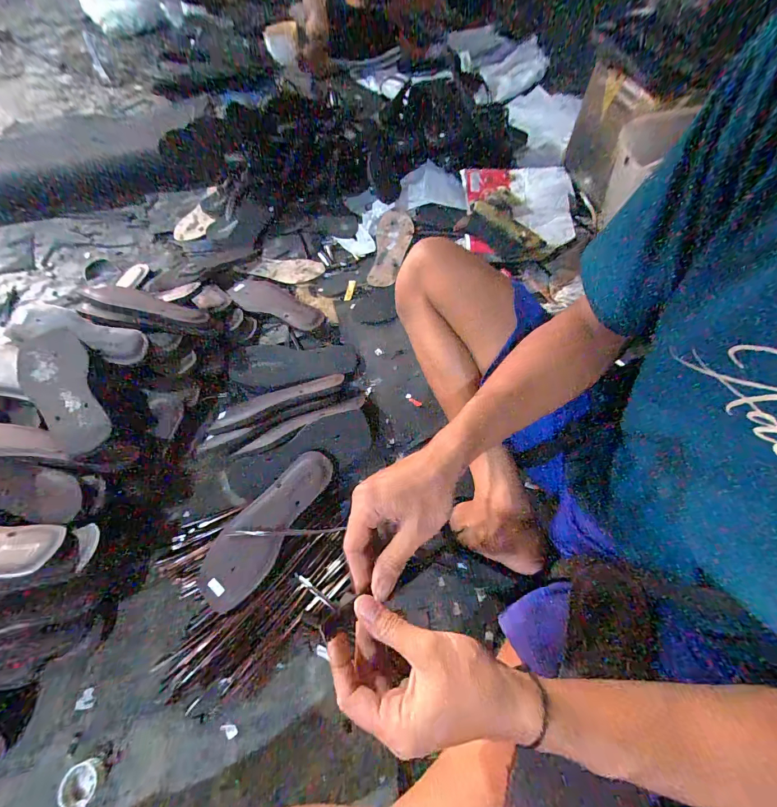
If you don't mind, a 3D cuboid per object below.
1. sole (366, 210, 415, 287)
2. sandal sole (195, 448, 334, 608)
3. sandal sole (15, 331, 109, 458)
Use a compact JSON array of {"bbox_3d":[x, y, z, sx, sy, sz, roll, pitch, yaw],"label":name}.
[{"bbox_3d":[0.009,-0.381,0.872,0.088,0.026,0.235,6,62,4],"label":"sole"},{"bbox_3d":[-0.180,0.182,0.540,0.083,0.028,0.254,34,67,18],"label":"sandal sole"},{"bbox_3d":[-0.496,-0.027,0.545,0.087,0.028,0.240,-35,66,-17],"label":"sandal sole"}]

